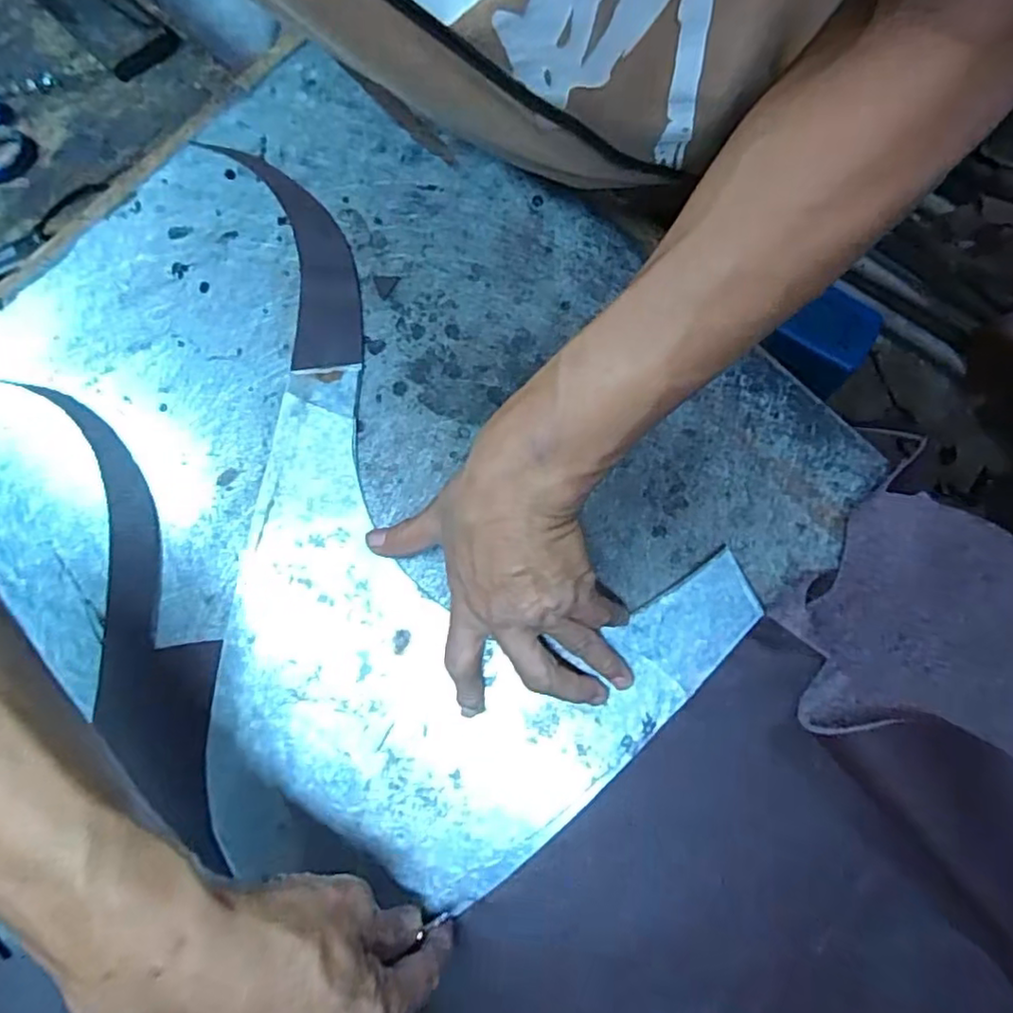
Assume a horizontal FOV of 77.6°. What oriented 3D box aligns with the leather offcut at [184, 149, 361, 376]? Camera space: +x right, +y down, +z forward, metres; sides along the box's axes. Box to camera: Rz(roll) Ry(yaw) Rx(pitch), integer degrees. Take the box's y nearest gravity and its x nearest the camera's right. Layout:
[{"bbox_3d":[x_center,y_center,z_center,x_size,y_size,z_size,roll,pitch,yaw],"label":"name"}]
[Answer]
[{"bbox_3d":[-0.142,-0.175,0.427,0.062,0.007,0.178,-25,84,-9],"label":"leather offcut"}]

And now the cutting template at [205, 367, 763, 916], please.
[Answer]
[{"bbox_3d":[-0.048,0.094,0.372,0.300,0.006,0.261,27,80,5],"label":"cutting template"}]

